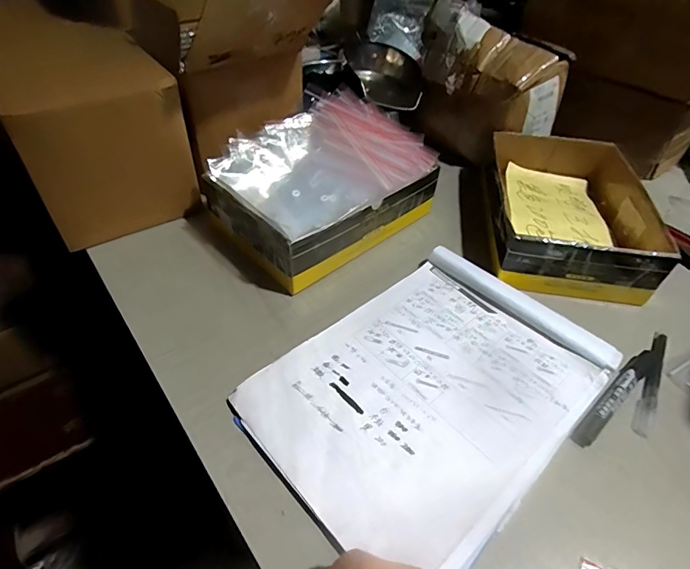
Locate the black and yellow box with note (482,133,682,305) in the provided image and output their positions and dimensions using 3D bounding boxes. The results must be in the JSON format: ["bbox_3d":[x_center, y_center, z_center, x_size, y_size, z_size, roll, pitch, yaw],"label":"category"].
[{"bbox_3d":[0.285,-0.104,0.557,0.184,0.062,0.255,8,47,6],"label":"black and yellow box with note"}]

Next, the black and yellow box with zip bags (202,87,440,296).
[{"bbox_3d":[-0.035,-0.134,0.552,0.253,0.099,0.199,-32,55,-28],"label":"black and yellow box with zip bags"}]

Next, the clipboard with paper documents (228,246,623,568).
[{"bbox_3d":[0.082,0.091,0.403,0.310,0.016,0.223,-34,56,-29],"label":"clipboard with paper documents"}]

